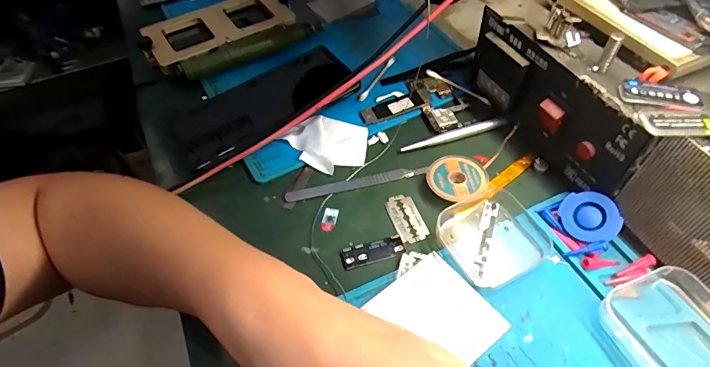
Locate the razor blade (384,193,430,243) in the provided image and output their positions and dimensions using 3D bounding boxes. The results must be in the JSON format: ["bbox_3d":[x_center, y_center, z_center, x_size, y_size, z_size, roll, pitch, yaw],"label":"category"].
[{"bbox_3d":[0.039,0.026,0.319,0.023,0.004,0.042,-13,53,-15],"label":"razor blade"}]

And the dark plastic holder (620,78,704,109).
[{"bbox_3d":[0.185,-0.054,0.257,0.045,0.007,0.017,10,53,13],"label":"dark plastic holder"}]

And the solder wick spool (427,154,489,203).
[{"bbox_3d":[0.079,-0.003,0.329,0.044,0.010,0.042,-3,51,3],"label":"solder wick spool"}]

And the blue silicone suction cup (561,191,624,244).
[{"bbox_3d":[0.161,0.023,0.290,0.034,0.004,0.035,-9,71,28],"label":"blue silicone suction cup"}]

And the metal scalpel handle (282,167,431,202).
[{"bbox_3d":[0.001,-0.002,0.339,0.113,0.004,0.012,-12,51,-5],"label":"metal scalpel handle"}]

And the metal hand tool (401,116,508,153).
[{"bbox_3d":[0.084,-0.043,0.362,0.093,0.004,0.013,-18,52,-9],"label":"metal hand tool"}]

